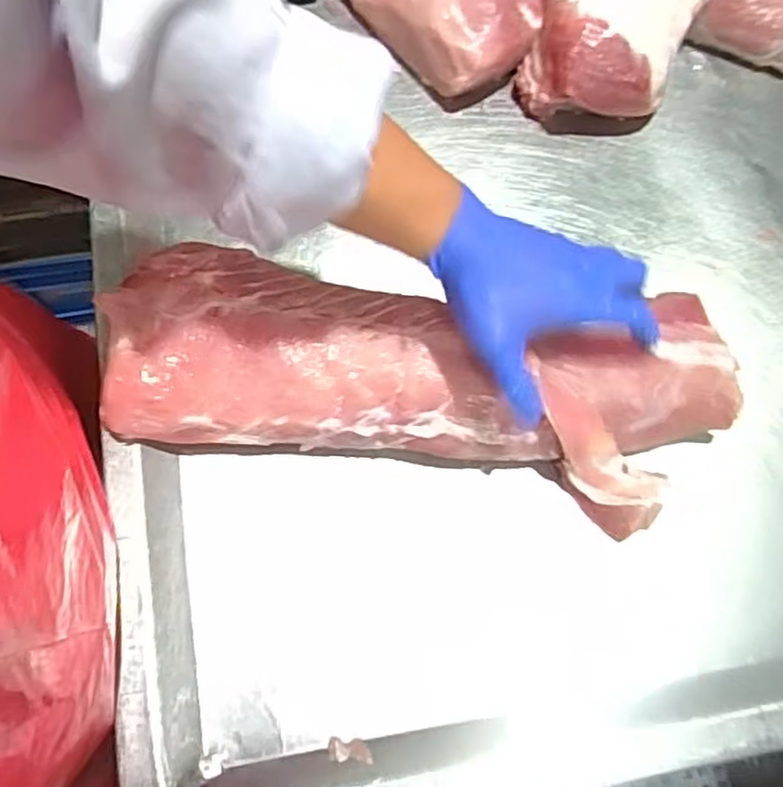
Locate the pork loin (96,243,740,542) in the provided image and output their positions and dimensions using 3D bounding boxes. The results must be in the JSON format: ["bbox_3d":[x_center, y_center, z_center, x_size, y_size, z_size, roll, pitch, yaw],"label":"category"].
[{"bbox_3d":[0.017,-0.011,0.496,0.415,0.065,0.147,8,73,0],"label":"pork loin"}]

